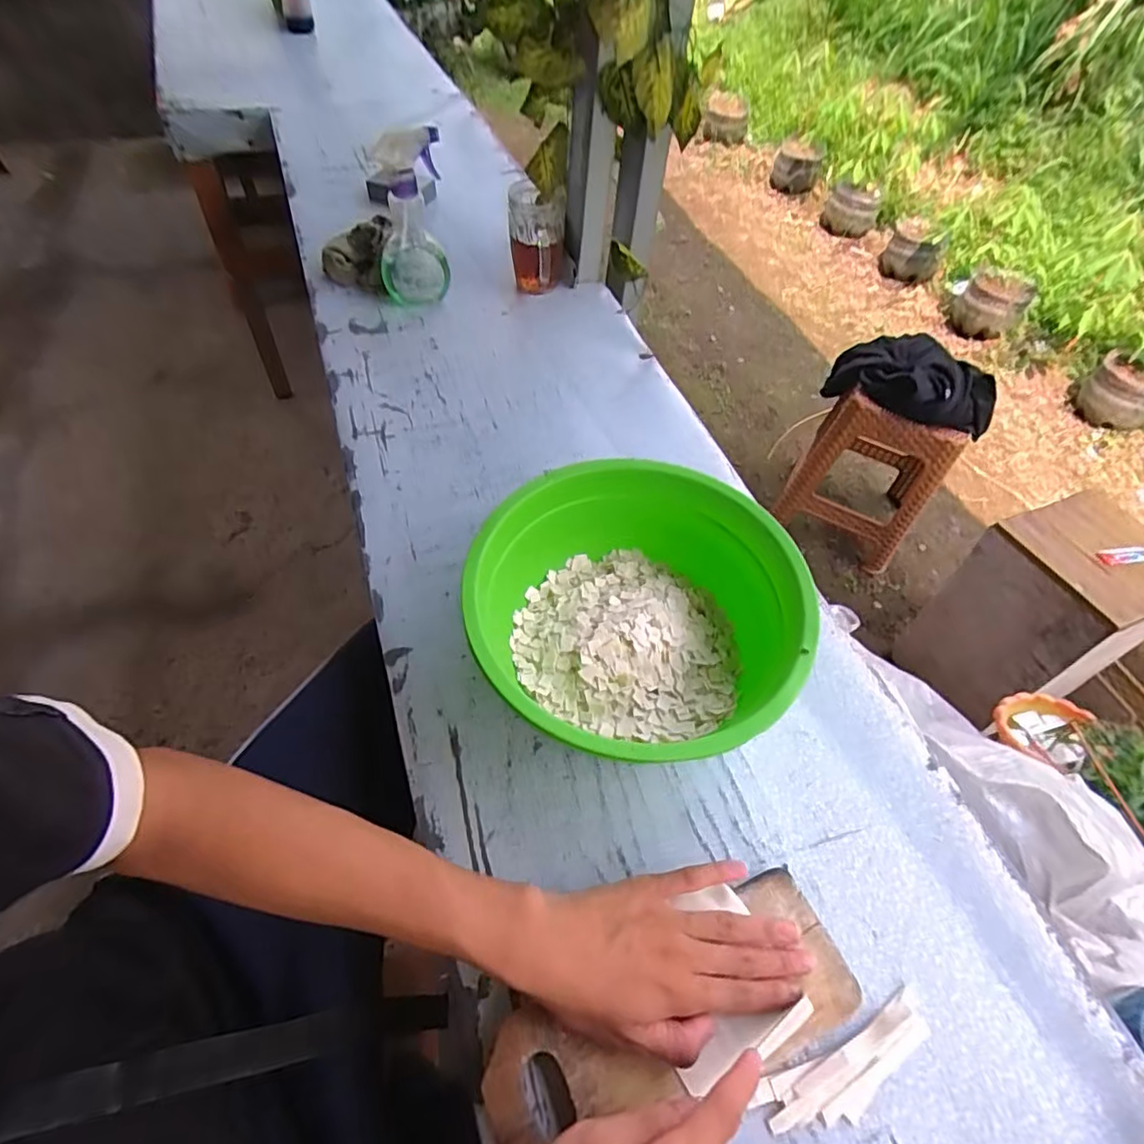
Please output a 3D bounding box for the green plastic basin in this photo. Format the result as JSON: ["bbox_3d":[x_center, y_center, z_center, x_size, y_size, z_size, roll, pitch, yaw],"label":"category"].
[{"bbox_3d":[0.052,0.033,0.496,0.232,0.101,0.255,3,53,-4],"label":"green plastic basin"}]

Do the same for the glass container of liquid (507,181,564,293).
[{"bbox_3d":[-0.049,-0.468,0.872,0.079,0.119,0.095,4,53,-3],"label":"glass container of liquid"}]

